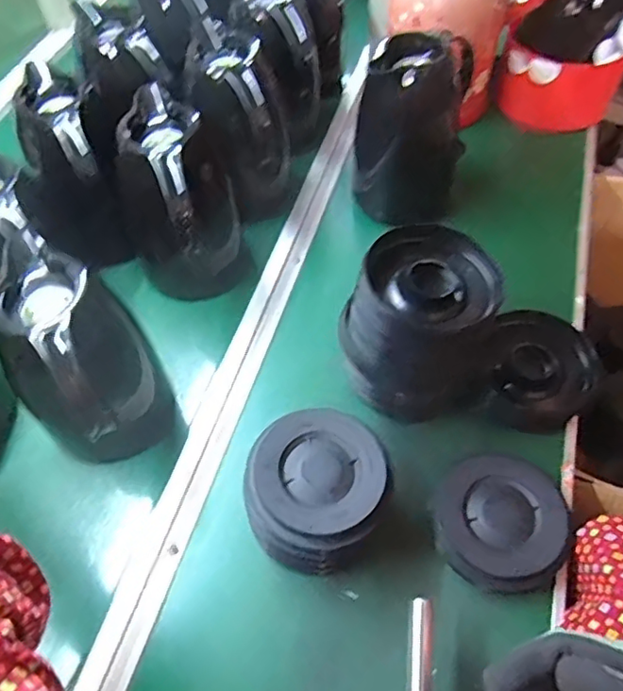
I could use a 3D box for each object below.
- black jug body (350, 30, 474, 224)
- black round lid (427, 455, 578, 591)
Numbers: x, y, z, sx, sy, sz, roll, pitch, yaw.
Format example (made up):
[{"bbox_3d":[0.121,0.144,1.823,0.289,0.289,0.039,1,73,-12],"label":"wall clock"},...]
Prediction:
[{"bbox_3d":[0.120,-0.267,0.701,0.131,0.195,0.120,5,56,6],"label":"black jug body"},{"bbox_3d":[0.169,0.157,0.522,0.113,0.026,0.116,28,61,19],"label":"black round lid"}]

